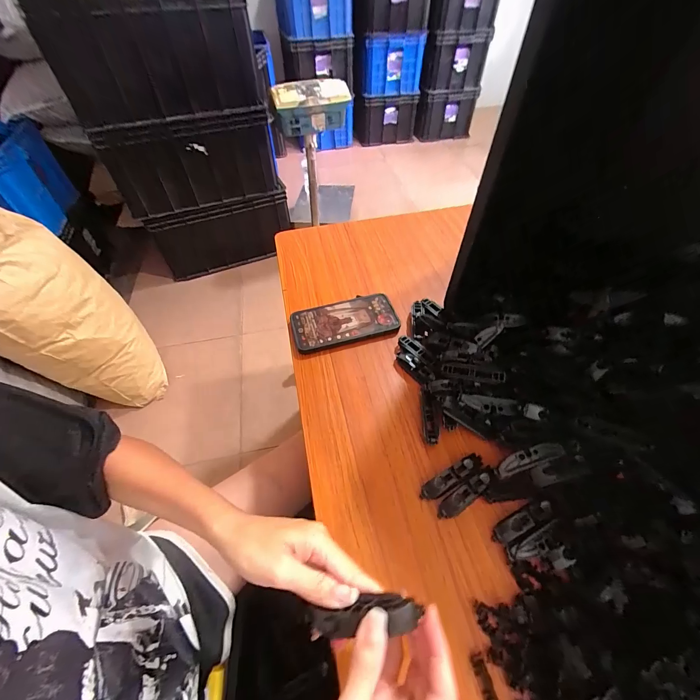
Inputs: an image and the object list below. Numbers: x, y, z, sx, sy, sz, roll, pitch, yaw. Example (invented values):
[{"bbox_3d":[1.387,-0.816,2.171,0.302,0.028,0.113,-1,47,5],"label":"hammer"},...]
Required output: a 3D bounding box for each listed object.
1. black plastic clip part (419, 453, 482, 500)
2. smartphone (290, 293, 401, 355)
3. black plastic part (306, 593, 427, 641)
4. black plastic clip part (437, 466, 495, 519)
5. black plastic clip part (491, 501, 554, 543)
[{"bbox_3d":[0.113,0.140,0.351,0.079,0.016,0.018,-25,56,-15],"label":"black plastic clip part"},{"bbox_3d":[-0.008,-0.042,0.494,0.158,0.013,0.082,-14,54,-8],"label":"smartphone"},{"bbox_3d":[0.006,0.175,0.208,0.080,0.019,0.020,-16,52,11],"label":"black plastic part"},{"bbox_3d":[0.124,0.153,0.340,0.072,0.017,0.018,-29,57,-18],"label":"black plastic clip part"},{"bbox_3d":[0.171,0.170,0.318,0.064,0.014,0.018,-32,56,0],"label":"black plastic clip part"}]

